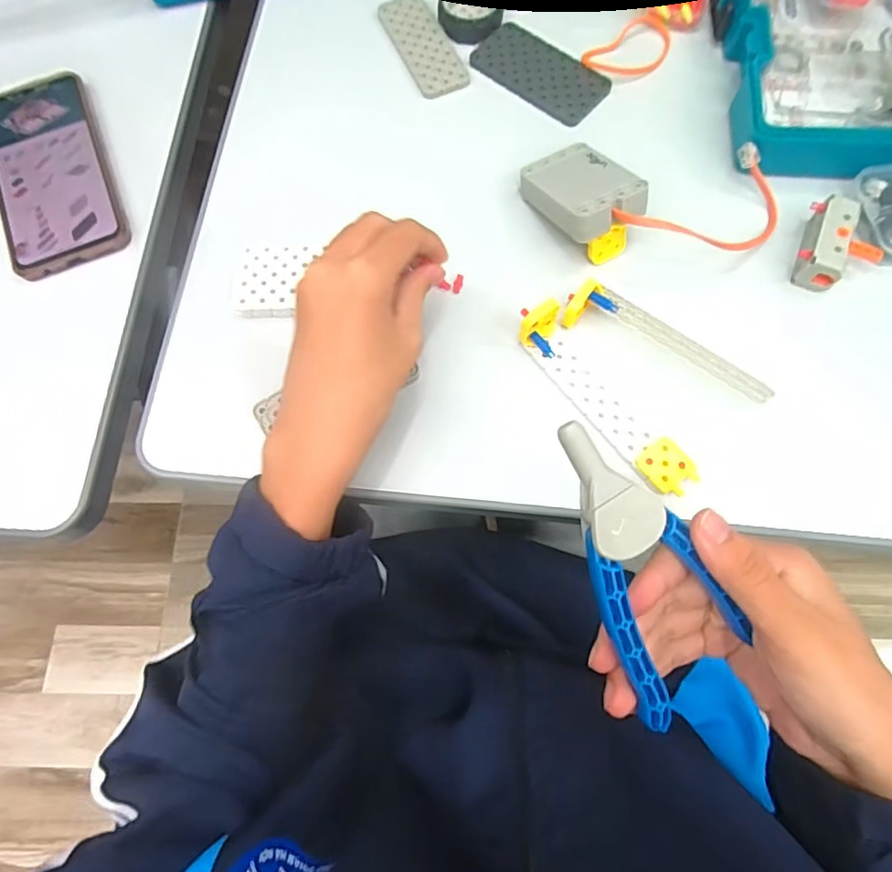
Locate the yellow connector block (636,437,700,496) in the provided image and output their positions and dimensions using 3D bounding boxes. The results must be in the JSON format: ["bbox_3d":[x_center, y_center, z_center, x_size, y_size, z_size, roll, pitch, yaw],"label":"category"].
[{"bbox_3d":[0.126,0.018,0.321,0.026,0.008,0.030,-39,75,-11],"label":"yellow connector block"}]

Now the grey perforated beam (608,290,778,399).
[{"bbox_3d":[0.142,-0.054,0.342,0.111,0.016,0.008,34,75,12],"label":"grey perforated beam"}]

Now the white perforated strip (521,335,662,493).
[{"bbox_3d":[0.092,-0.019,0.339,0.025,0.007,0.104,-35,74,-10],"label":"white perforated strip"}]

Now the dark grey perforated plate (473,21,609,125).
[{"bbox_3d":[0.069,-0.268,0.418,0.101,0.004,0.053,39,76,13],"label":"dark grey perforated plate"}]

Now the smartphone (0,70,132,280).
[{"bbox_3d":[-0.277,-0.187,0.395,0.075,0.007,0.164,-23,72,-6],"label":"smartphone"}]

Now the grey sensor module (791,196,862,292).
[{"bbox_3d":[0.236,-0.121,0.357,0.024,0.027,0.054,19,73,8],"label":"grey sensor module"}]

